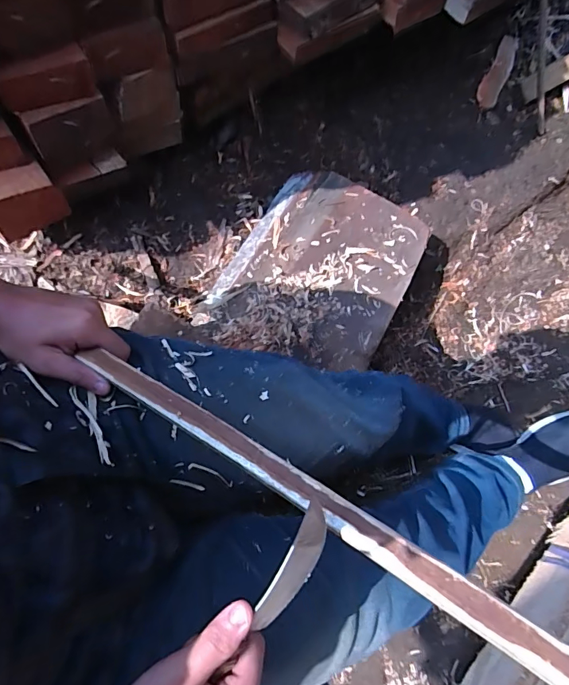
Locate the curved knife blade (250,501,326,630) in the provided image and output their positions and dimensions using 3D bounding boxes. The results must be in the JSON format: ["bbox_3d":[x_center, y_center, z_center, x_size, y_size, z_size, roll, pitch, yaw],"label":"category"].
[{"bbox_3d":[0.008,0.133,0.259,0.025,0.004,0.099,11,111,-32],"label":"curved knife blade"}]

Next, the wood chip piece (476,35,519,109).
[{"bbox_3d":[0.566,-0.718,1.153,0.059,0.010,0.271,31,74,-8],"label":"wood chip piece"}]

